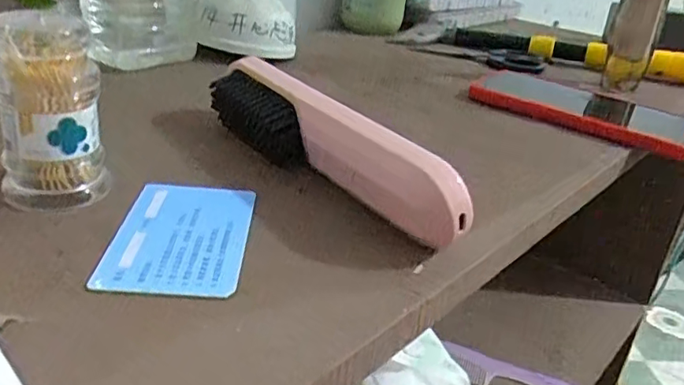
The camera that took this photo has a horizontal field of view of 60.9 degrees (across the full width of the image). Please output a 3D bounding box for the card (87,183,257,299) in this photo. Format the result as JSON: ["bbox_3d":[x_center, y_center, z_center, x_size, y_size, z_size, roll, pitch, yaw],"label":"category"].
[{"bbox_3d":[-0.068,0.017,0.251,0.054,0.004,0.084,3,27,-5],"label":"card"}]

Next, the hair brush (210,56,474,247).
[{"bbox_3d":[-0.014,-0.029,0.301,0.024,0.036,0.194,-17,34,-38],"label":"hair brush"}]

